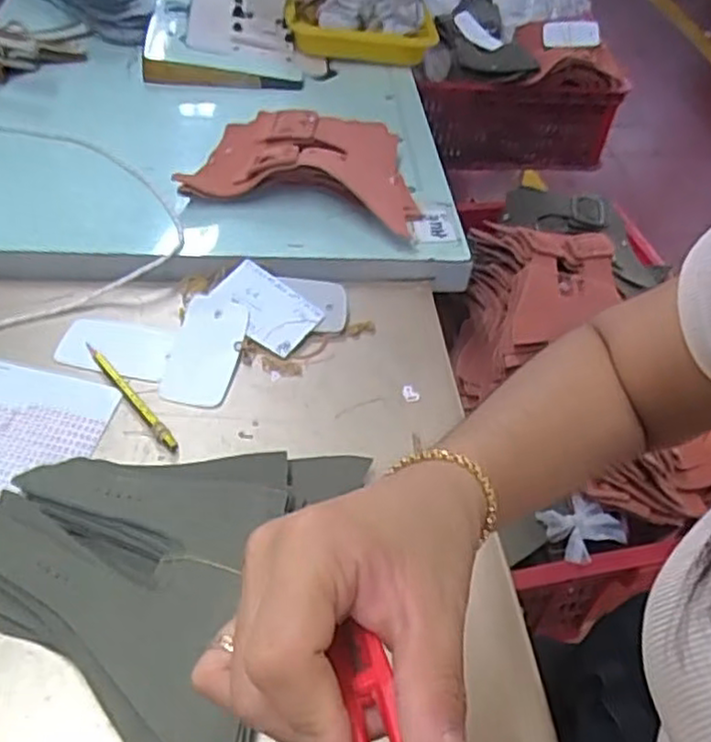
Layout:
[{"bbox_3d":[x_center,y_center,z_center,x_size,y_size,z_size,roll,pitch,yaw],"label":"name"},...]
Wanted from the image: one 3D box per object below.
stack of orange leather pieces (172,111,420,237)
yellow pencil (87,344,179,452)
[{"bbox_3d":[-0.045,-0.219,0.719,0.214,0.047,0.164,8,47,1],"label":"stack of orange leather pieces"},{"bbox_3d":[-0.174,0.018,0.545,0.009,0.009,0.126,-31,58,-30],"label":"yellow pencil"}]

